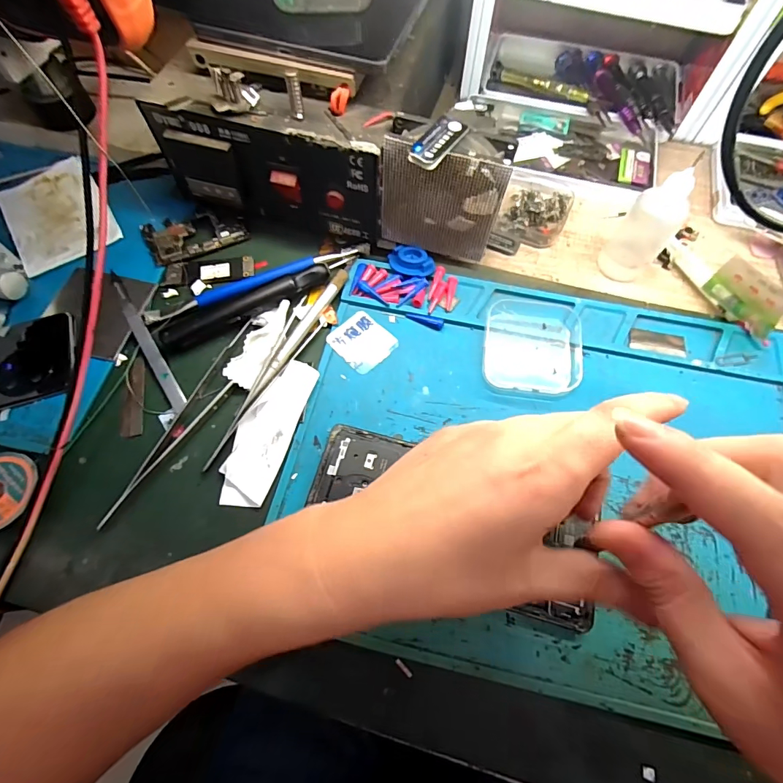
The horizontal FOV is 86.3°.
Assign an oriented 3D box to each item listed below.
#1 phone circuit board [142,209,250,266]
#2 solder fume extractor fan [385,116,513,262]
[{"bbox_3d":[-0.152,-0.122,0.324,0.071,0.006,0.045,-20,68,-9],"label":"phone circuit board"},{"bbox_3d":[0.035,-0.134,0.288,0.078,0.081,0.030,15,67,7],"label":"solder fume extractor fan"}]

